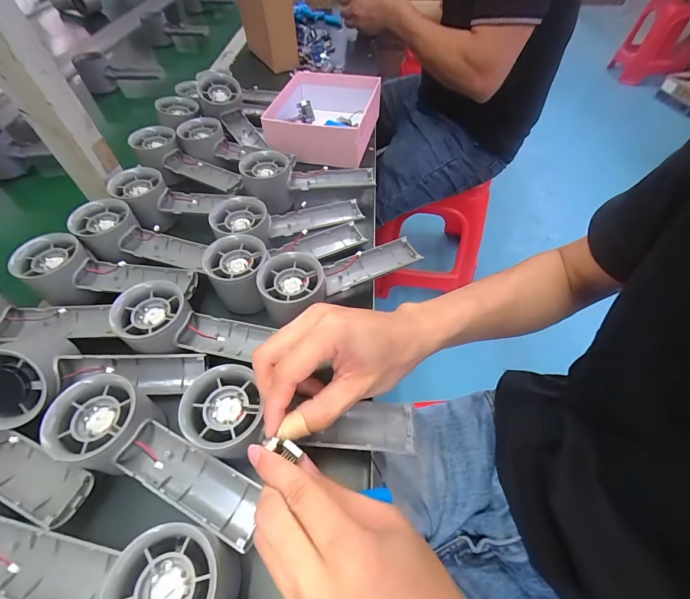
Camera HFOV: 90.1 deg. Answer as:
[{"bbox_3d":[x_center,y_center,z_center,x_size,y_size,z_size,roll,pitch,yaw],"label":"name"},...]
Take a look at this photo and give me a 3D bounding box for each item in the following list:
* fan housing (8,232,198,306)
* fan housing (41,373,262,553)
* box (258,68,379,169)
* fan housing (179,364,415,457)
[{"bbox_3d":[-0.221,-0.022,0.321,0.148,0.044,0.055,10,54,8],"label":"fan housing"},{"bbox_3d":[-0.126,0.113,0.240,0.158,0.048,0.054,30,58,6],"label":"fan housing"},{"bbox_3d":[-0.031,-0.285,0.539,0.148,0.069,0.182,11,54,9],"label":"box"},{"bbox_3d":[-0.032,0.085,0.241,0.159,0.033,0.057,4,53,4],"label":"fan housing"}]

